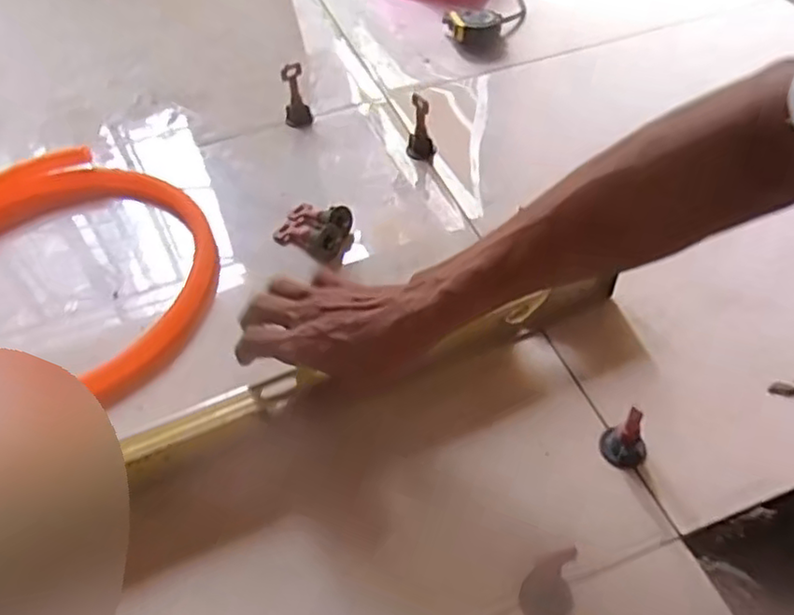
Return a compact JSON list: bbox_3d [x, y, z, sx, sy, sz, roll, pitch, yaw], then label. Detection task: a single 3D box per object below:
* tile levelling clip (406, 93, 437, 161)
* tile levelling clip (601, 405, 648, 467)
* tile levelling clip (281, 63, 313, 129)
[{"bbox_3d":[0.028,-0.195,0.730,0.032,0.075,0.026,0,49,3],"label":"tile levelling clip"},{"bbox_3d":[0.170,0.090,0.481,0.033,0.060,0.029,20,53,19],"label":"tile levelling clip"},{"bbox_3d":[-0.118,-0.247,0.774,0.030,0.069,0.035,-7,49,-4],"label":"tile levelling clip"}]

